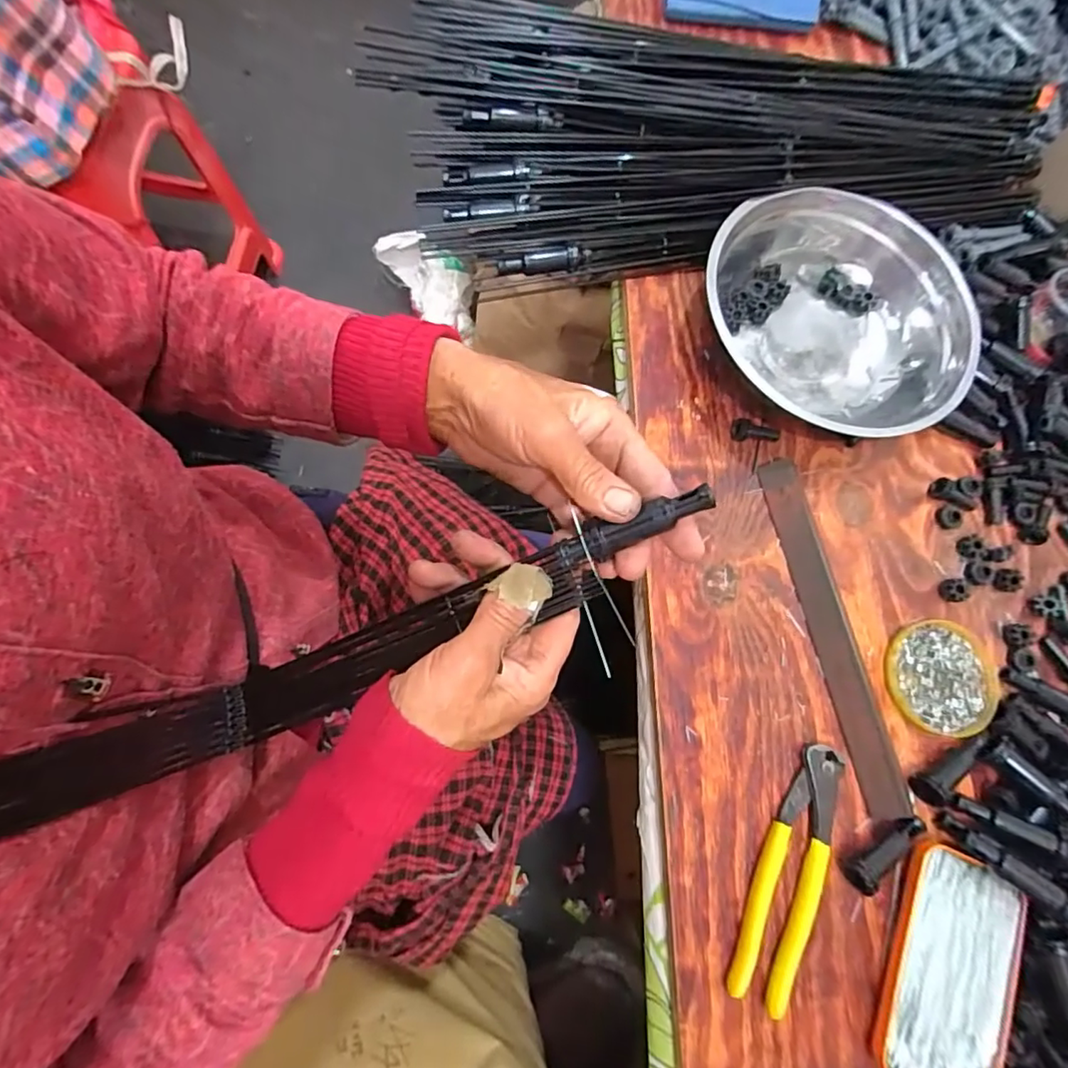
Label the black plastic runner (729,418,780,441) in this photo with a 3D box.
[{"bbox_3d":[0.185,-0.084,0.458,0.044,0.012,0.016,4,75,-17],"label":"black plastic runner"}]

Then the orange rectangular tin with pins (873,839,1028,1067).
[{"bbox_3d":[0.276,0.288,0.362,0.077,0.015,0.142,24,74,-1],"label":"orange rectangular tin with pins"}]

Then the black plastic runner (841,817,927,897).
[{"bbox_3d":[0.244,0.216,0.378,0.070,0.019,0.021,-28,82,-13],"label":"black plastic runner"}]

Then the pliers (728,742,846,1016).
[{"bbox_3d":[0.173,0.224,0.374,0.036,0.014,0.163,26,74,-1],"label":"pliers"}]

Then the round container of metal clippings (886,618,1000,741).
[{"bbox_3d":[0.315,0.111,0.427,0.091,0.011,0.083,2,76,-7],"label":"round container of metal clippings"}]

